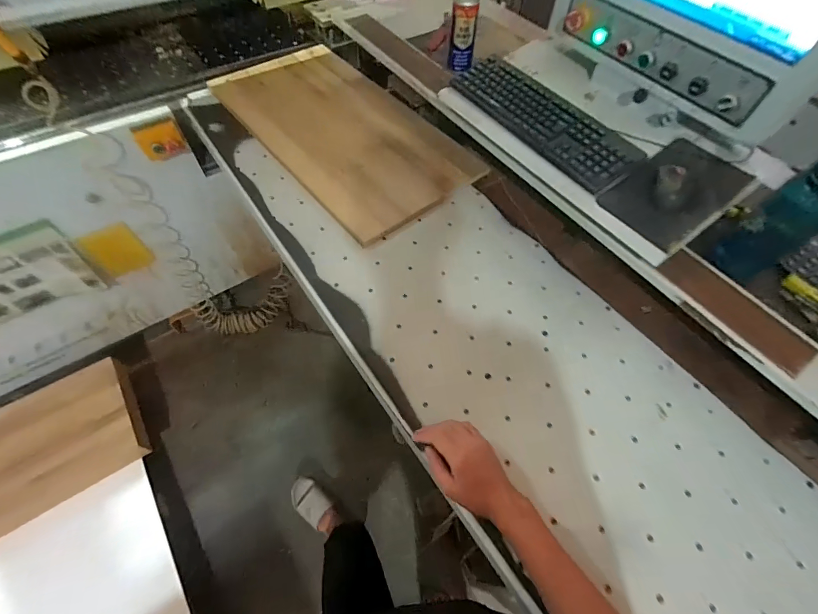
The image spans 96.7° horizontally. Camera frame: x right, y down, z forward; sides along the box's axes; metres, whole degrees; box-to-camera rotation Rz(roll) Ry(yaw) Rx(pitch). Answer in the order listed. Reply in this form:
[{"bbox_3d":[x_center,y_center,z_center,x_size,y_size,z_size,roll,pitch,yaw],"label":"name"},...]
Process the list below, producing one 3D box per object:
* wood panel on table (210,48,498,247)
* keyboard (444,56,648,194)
[{"bbox_3d":[-0.193,-0.491,0.965,0.375,0.027,0.744,-35,67,-21],"label":"wood panel on table"},{"bbox_3d":[0.274,-0.397,0.764,0.130,0.043,0.436,-33,68,-17],"label":"keyboard"}]

